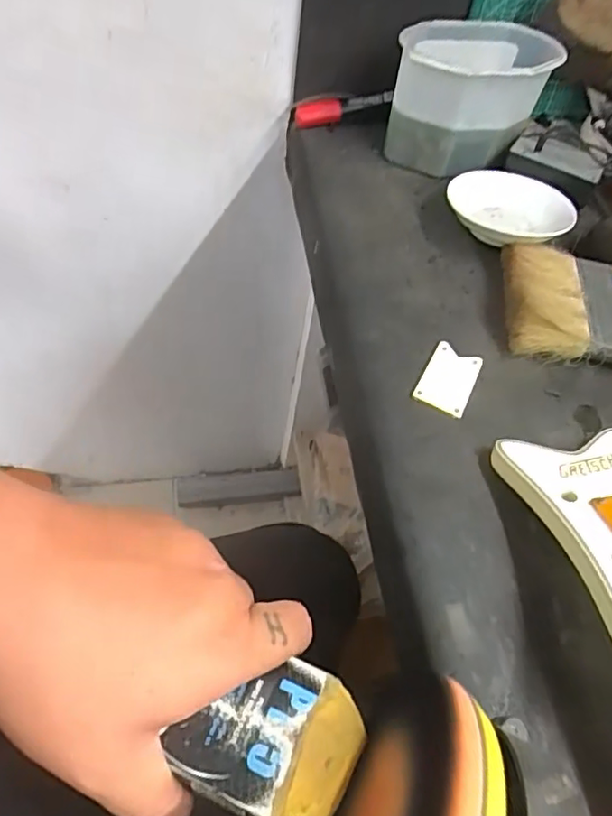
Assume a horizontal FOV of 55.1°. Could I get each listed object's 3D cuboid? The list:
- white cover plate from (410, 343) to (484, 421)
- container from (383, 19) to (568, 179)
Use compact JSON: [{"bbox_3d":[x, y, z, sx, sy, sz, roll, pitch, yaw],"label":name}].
[{"bbox_3d":[0.101,-0.022,0.412,0.036,0.006,0.056,25,57,10],"label":"white cover plate"},{"bbox_3d":[0.144,-0.275,0.524,0.135,0.092,0.089,6,57,-2],"label":"container"}]

